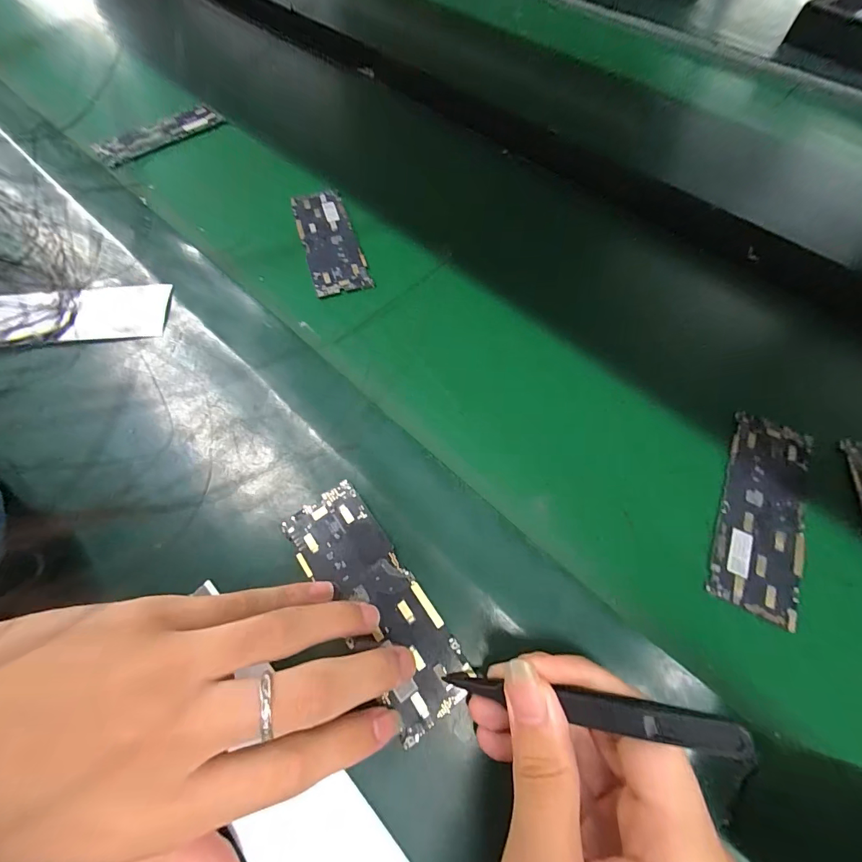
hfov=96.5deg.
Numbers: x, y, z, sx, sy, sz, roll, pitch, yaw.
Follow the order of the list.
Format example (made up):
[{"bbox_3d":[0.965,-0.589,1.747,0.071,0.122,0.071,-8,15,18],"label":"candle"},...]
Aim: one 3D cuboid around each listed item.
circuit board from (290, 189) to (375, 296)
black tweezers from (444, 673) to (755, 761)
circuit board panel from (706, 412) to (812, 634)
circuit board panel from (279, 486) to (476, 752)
[{"bbox_3d":[-0.085,-0.160,0.324,0.043,0.011,0.117,-17,66,-10],"label":"circuit board"},{"bbox_3d":[0.051,0.103,0.147,0.010,0.112,0.010,32,53,-35],"label":"black tweezers"},{"bbox_3d":[0.194,0.045,0.223,0.044,0.006,0.119,25,66,10],"label":"circuit board panel"},{"bbox_3d":[-0.030,0.085,0.199,0.043,0.006,0.123,-34,69,-19],"label":"circuit board panel"}]

